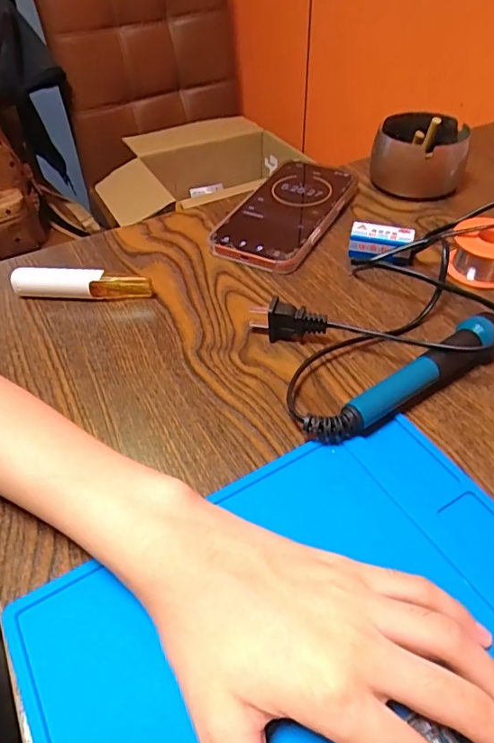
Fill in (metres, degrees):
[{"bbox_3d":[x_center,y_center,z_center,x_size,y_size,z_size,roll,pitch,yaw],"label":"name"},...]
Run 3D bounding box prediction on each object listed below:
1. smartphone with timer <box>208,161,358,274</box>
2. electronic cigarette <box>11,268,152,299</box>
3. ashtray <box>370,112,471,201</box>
[{"bbox_3d":[0.036,-0.145,0.450,0.082,0.013,0.157,19,53,20],"label":"smartphone with timer"},{"bbox_3d":[-0.124,-0.065,0.383,0.104,0.021,0.014,2,47,5],"label":"electronic cigarette"},{"bbox_3d":[0.164,-0.206,0.484,0.084,0.052,0.075,11,48,12],"label":"ashtray"}]

